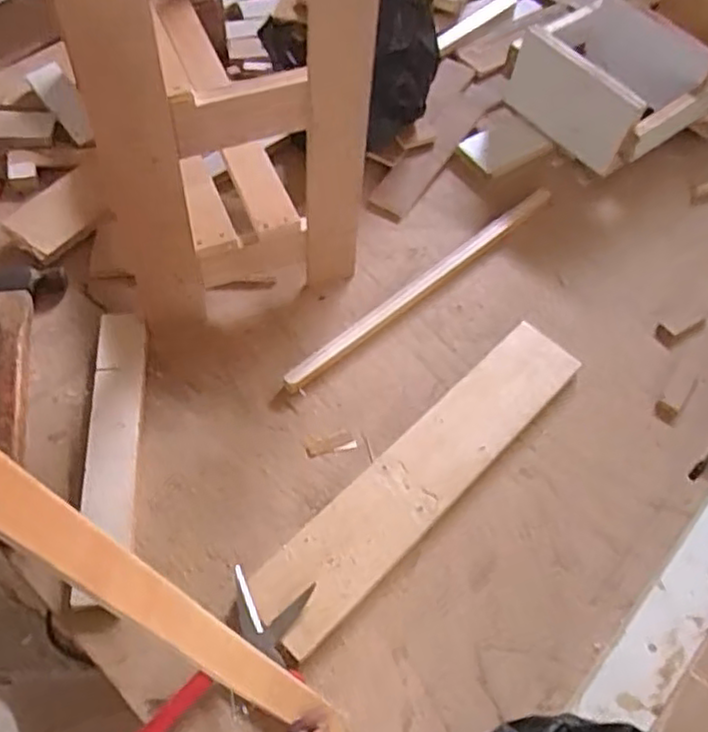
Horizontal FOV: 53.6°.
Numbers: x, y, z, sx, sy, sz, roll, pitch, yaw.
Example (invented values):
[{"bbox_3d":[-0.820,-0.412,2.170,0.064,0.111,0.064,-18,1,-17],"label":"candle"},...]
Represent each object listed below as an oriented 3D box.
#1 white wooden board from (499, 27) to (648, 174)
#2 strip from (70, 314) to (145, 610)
[{"bbox_3d":[0.273,-0.332,0.889,0.174,0.102,0.018,44,50,15],"label":"white wooden board"},{"bbox_3d":[-0.229,0.074,0.664,0.048,0.022,0.296,-3,58,-5],"label":"strip"}]

